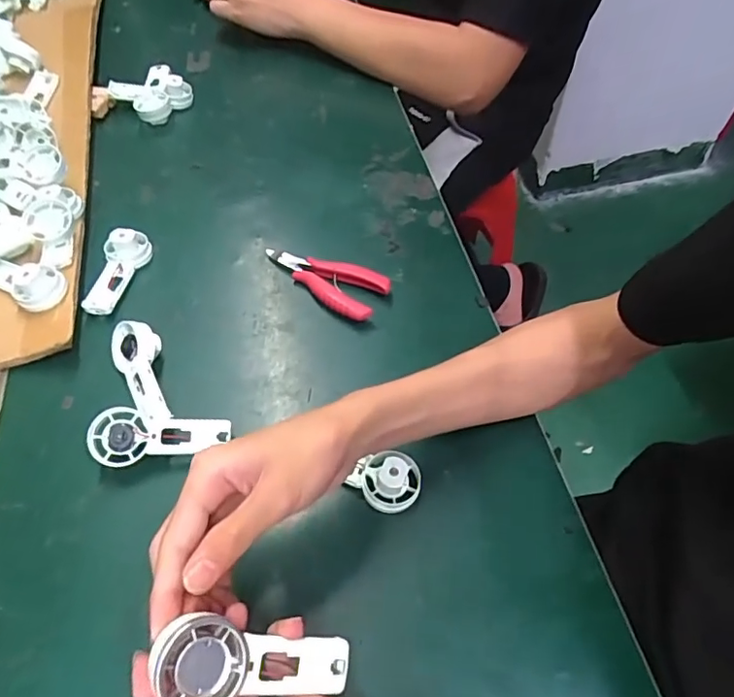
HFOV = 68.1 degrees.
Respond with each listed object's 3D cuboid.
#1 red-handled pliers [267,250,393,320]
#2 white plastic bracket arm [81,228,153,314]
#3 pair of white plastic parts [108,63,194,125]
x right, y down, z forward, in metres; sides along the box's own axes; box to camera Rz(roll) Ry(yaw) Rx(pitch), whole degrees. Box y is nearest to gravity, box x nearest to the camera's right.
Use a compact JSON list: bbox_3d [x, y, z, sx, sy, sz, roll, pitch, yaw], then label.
[{"bbox_3d":[-0.042,-0.060,0.488,0.120,0.017,0.048,21,57,16],"label":"red-handled pliers"},{"bbox_3d":[-0.225,-0.073,0.488,0.036,0.026,0.091,2,54,4],"label":"white plastic bracket arm"},{"bbox_3d":[-0.255,-0.305,0.655,0.078,0.036,0.073,-1,54,1],"label":"pair of white plastic parts"}]

